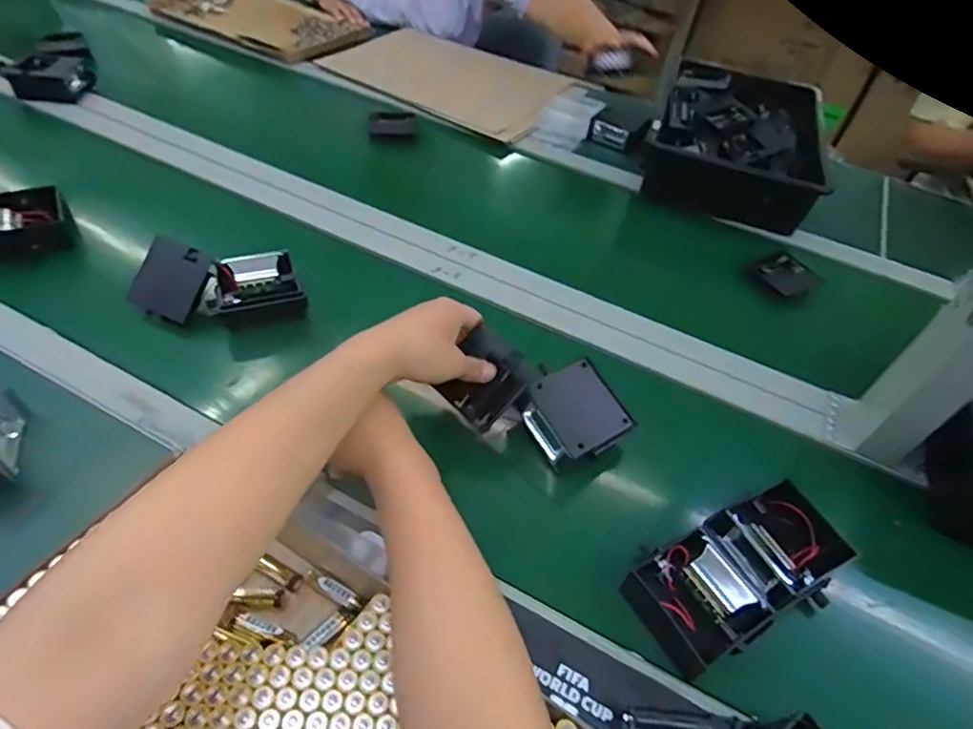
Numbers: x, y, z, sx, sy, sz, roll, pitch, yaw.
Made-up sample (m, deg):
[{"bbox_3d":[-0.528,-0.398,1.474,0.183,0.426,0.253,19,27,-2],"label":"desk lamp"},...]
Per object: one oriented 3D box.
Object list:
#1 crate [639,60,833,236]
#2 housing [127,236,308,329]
[{"bbox_3d":[0.419,-0.389,0.971,0.263,0.112,0.380,19,48,10],"label":"crate"},{"bbox_3d":[-0.301,-0.087,0.647,0.185,0.057,0.093,-2,48,-9],"label":"housing"}]

